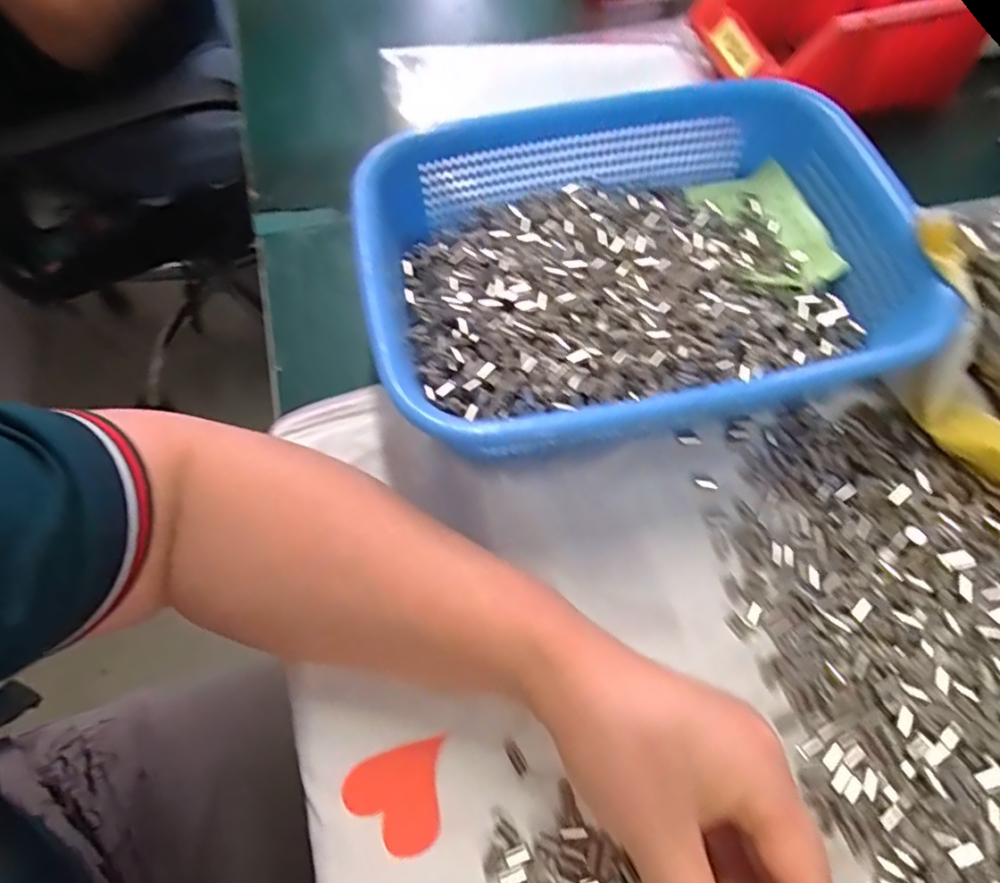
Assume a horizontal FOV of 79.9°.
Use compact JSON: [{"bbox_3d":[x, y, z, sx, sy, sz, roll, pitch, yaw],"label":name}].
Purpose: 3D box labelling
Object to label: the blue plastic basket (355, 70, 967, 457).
[{"bbox_3d":[0.070,-0.097,0.333,0.281,0.062,0.209,-14,64,-5],"label":"blue plastic basket"}]

